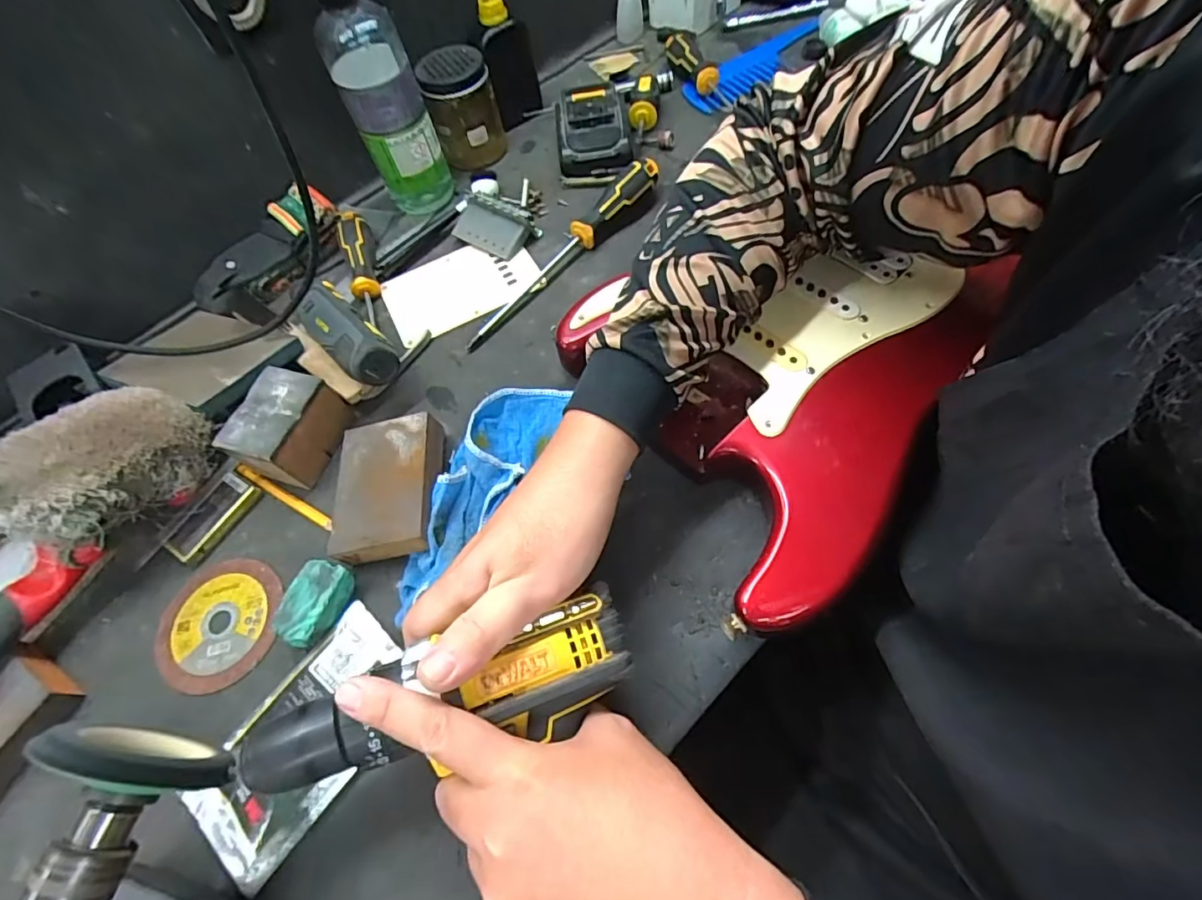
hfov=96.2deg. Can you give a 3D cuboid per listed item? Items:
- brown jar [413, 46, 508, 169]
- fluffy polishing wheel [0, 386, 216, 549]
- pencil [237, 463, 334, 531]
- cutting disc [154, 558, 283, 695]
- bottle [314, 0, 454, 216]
[{"bbox_3d":[-0.141,-0.356,0.565,0.064,0.096,0.068,-2,60,3],"label":"brown jar"},{"bbox_3d":[-0.341,0.007,0.369,0.085,0.059,0.119,31,68,20],"label":"fluffy polishing wheel"},{"bbox_3d":[-0.244,0.036,0.416,0.098,0.008,0.009,25,66,17],"label":"pencil"},{"bbox_3d":[-0.267,0.121,0.378,0.085,0.004,0.087,-14,60,-3],"label":"cutting disc"},{"bbox_3d":[-0.197,-0.327,0.470,0.066,0.234,0.060,-22,61,-8],"label":"bottle"}]

